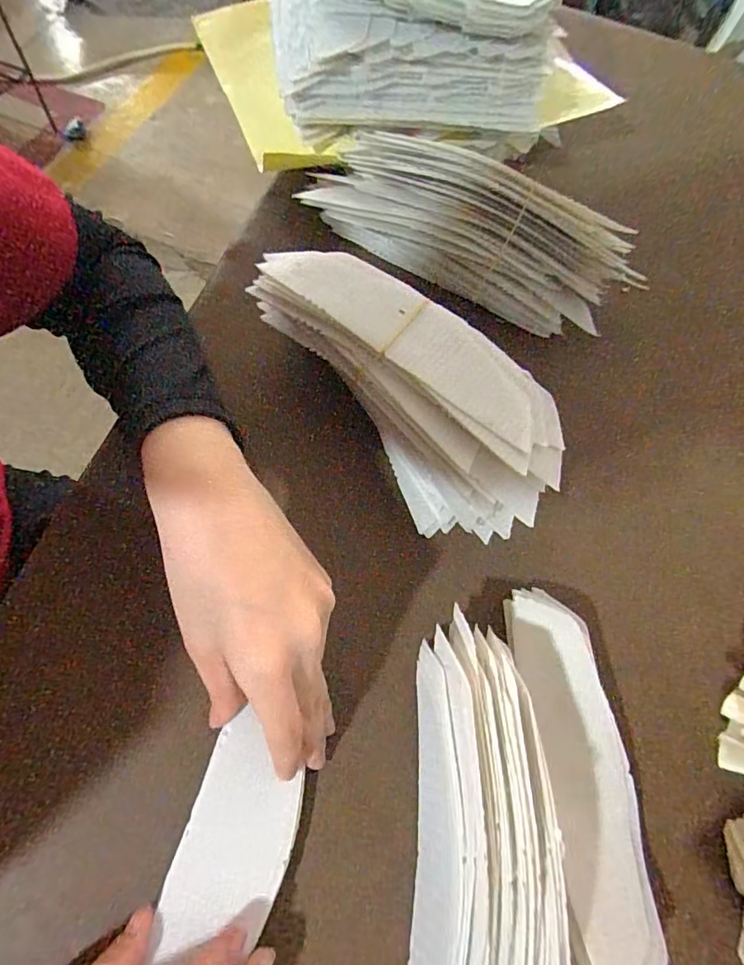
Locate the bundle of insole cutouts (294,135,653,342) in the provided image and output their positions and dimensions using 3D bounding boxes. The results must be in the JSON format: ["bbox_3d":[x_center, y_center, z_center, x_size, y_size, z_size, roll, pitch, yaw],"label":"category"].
[{"bbox_3d":[0.066,-0.184,0.373,0.247,0.074,0.064,25,66,6],"label":"bundle of insole cutouts"}]

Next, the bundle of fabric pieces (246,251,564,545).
[{"bbox_3d":[0.019,-0.065,0.318,0.090,0.067,0.218,-42,85,-17],"label":"bundle of fabric pieces"}]

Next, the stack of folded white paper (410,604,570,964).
[{"bbox_3d":[0.050,0.170,0.239,0.060,0.058,0.189,6,66,-3],"label":"stack of folded white paper"}]

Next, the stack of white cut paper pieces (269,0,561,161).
[{"bbox_3d":[0.041,-0.374,0.404,0.231,0.085,0.199,-3,67,-7],"label":"stack of white cut paper pieces"}]

